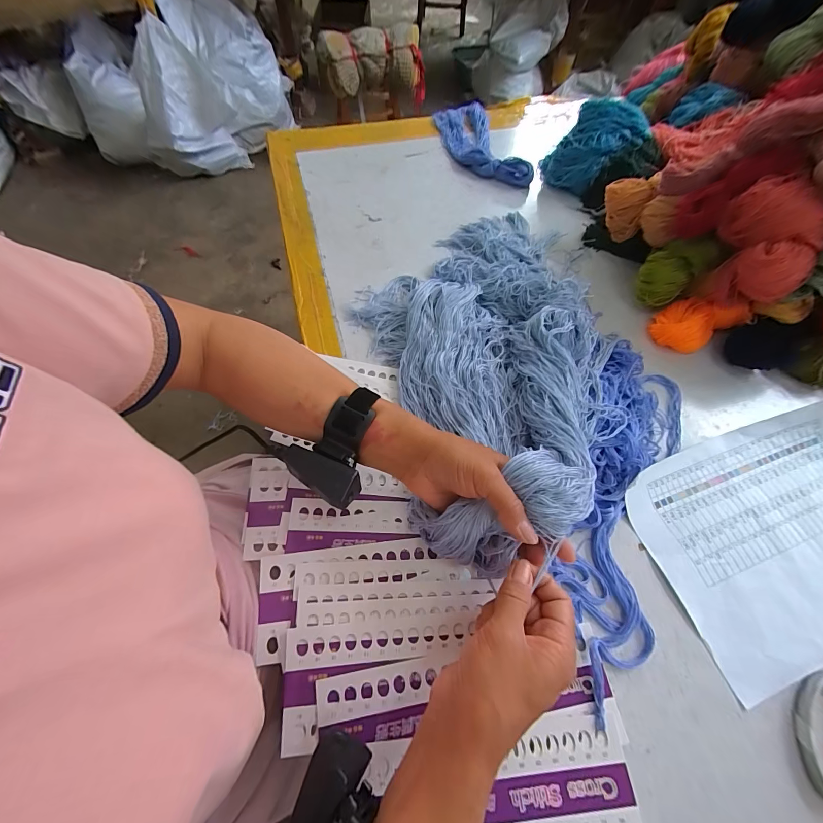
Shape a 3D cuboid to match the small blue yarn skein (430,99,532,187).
[{"bbox_3d":[0.122,-0.516,0.665,0.106,0.033,0.283,-14,64,-8],"label":"small blue yarn skein"}]

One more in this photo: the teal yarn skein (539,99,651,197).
[{"bbox_3d":[0.306,-0.450,0.597,0.124,0.107,0.112,-28,67,-15],"label":"teal yarn skein"}]

